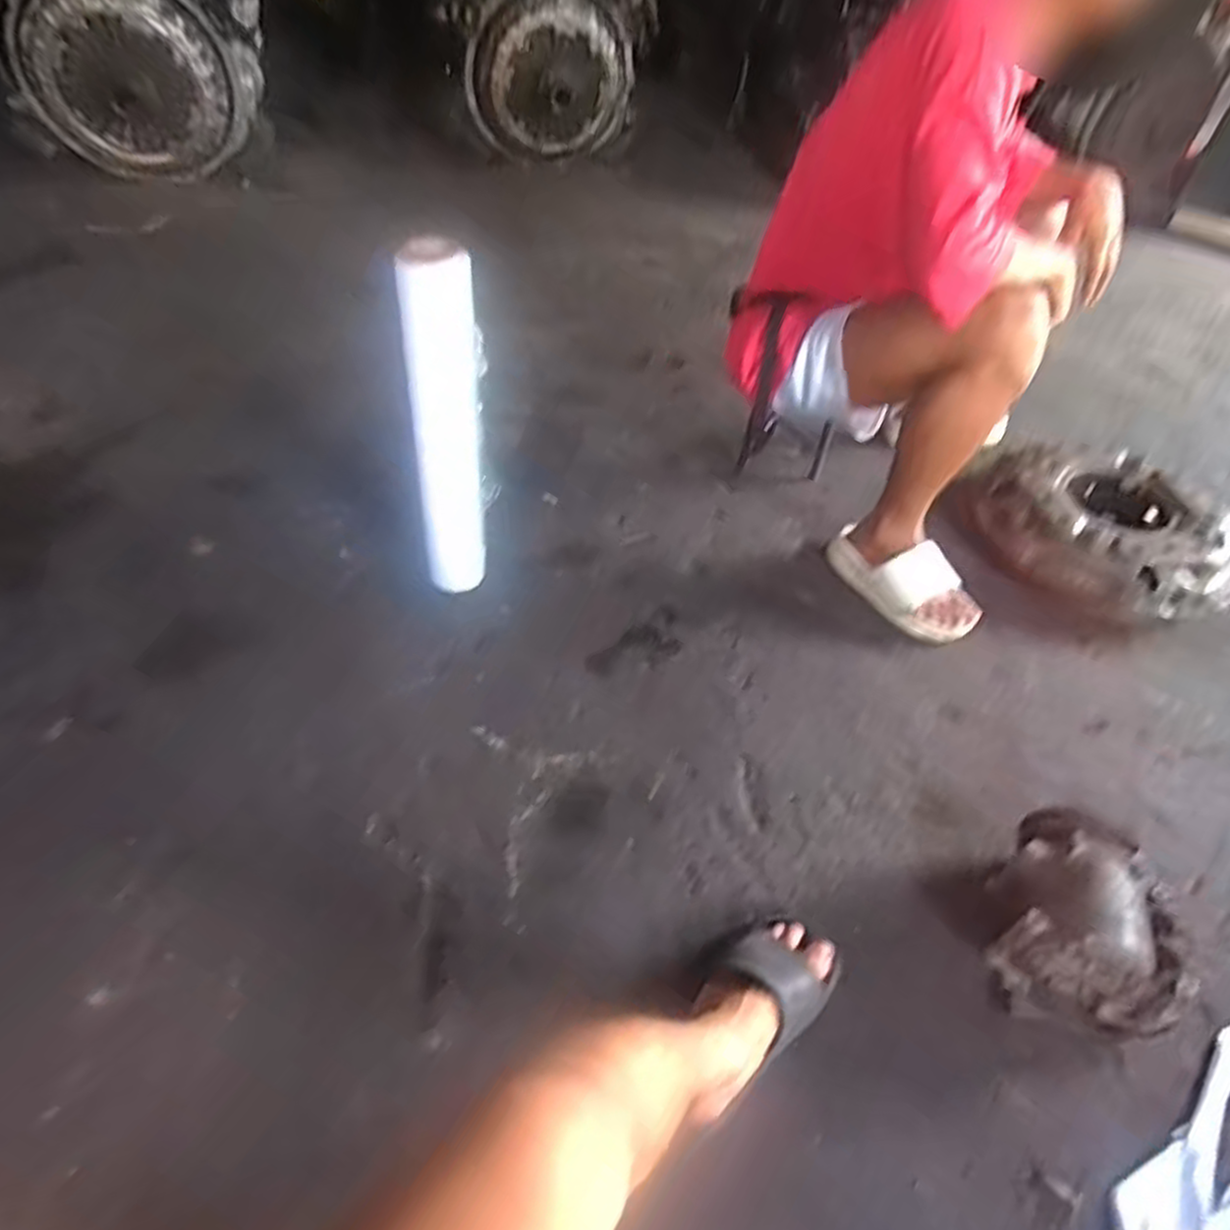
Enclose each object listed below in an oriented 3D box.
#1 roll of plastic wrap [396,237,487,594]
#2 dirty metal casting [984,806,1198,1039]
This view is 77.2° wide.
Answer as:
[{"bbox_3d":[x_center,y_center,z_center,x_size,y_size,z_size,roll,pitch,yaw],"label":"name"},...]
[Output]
[{"bbox_3d":[-0.226,-0.227,1.053,0.103,0.533,0.082,-4,47,-9],"label":"roll of plastic wrap"},{"bbox_3d":[0.529,0.335,0.873,0.171,0.134,0.207,9,46,3],"label":"dirty metal casting"}]

